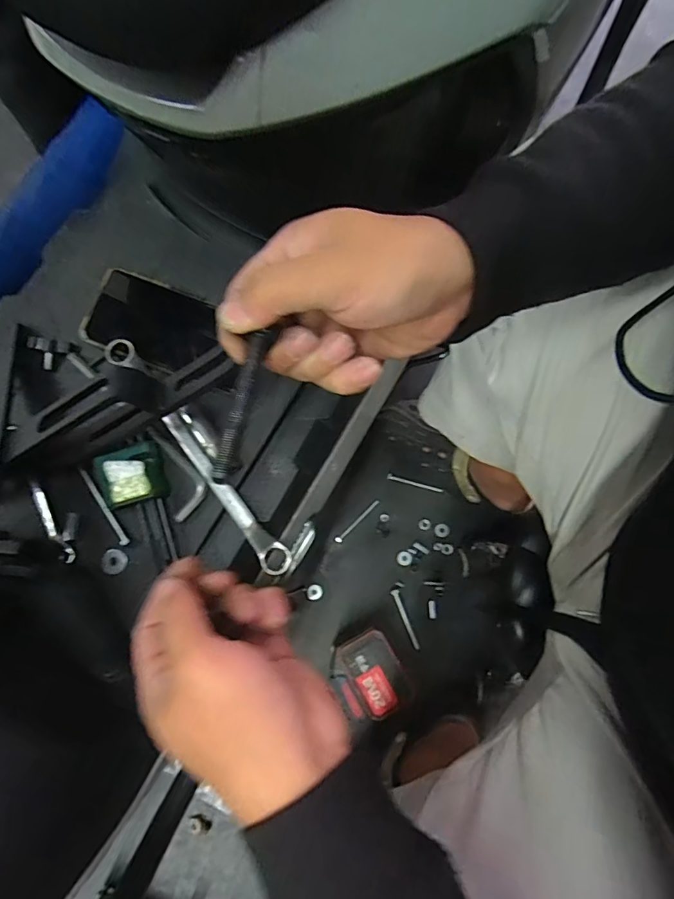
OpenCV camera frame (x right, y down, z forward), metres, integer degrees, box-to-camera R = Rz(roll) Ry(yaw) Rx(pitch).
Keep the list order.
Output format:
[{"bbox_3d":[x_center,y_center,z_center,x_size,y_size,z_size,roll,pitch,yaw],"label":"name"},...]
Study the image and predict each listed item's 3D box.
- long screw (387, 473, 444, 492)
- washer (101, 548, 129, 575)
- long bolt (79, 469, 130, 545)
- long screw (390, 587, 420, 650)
[{"bbox_3d":[0.133,0.057,0.807,0.096,0.007,0.008,15,76,3],"label":"long screw"},{"bbox_3d":[-0.206,0.104,0.437,0.021,0.004,0.023,5,78,-22],"label":"washer"},{"bbox_3d":[-0.217,0.054,0.441,0.009,0.009,0.083,-34,78,-9],"label":"long bolt"},{"bbox_3d":[0.108,0.268,0.750,0.013,0.009,0.094,-19,76,-5],"label":"long screw"}]

